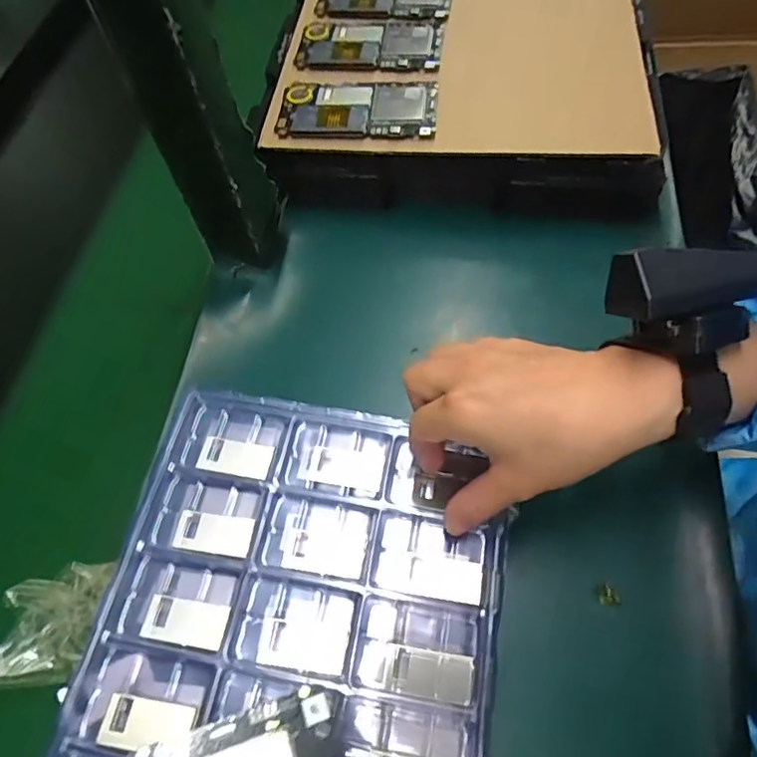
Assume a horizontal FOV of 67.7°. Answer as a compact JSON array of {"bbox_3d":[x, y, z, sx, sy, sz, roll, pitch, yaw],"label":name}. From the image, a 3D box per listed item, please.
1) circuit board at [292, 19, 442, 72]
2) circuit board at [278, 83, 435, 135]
[{"bbox_3d":[-0.008,-0.287,0.484,0.123,0.011,0.072,2,60,8],"label":"circuit board"},{"bbox_3d":[-0.017,-0.212,0.443,0.122,0.008,0.066,3,63,8],"label":"circuit board"}]

